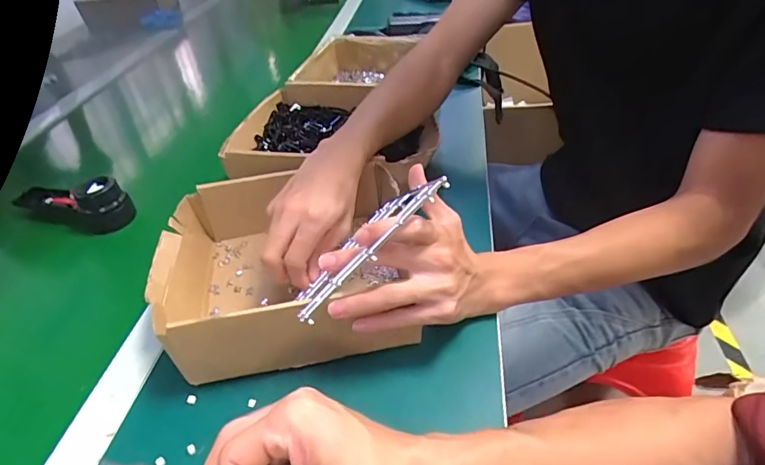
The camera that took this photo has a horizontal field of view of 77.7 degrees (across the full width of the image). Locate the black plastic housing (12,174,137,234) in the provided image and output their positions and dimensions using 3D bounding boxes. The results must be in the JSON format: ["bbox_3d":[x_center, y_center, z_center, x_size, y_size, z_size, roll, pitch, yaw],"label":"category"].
[{"bbox_3d":[-0.397,-0.037,0.609,0.160,0.071,0.045,11,43,19],"label":"black plastic housing"}]

